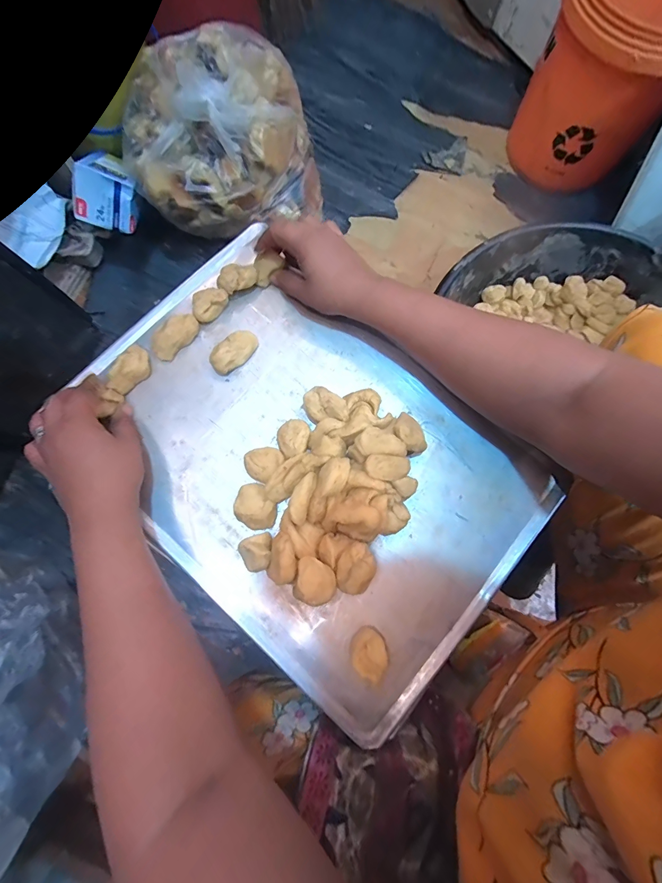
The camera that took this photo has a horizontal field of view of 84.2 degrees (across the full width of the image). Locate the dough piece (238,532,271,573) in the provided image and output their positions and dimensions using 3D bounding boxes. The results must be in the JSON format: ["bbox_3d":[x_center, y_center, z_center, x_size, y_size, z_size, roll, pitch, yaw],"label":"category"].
[{"bbox_3d":[-0.069,0.103,0.337,0.032,0.026,0.031,0,78,1],"label":"dough piece"}]

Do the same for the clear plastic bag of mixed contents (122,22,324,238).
[{"bbox_3d":[-0.195,-0.543,0.687,0.338,0.229,0.222,-17,78,-3],"label":"clear plastic bag of mixed contents"}]

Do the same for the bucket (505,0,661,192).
[{"bbox_3d":[0.558,-0.750,0.746,0.304,0.328,0.324,32,81,7],"label":"bucket"}]

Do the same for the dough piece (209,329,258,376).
[{"bbox_3d":[-0.101,-0.095,0.382,0.026,0.023,0.056,38,81,8],"label":"dough piece"}]

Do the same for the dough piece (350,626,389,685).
[{"bbox_3d":[0.035,0.188,0.322,0.030,0.024,0.040,-17,78,-3],"label":"dough piece"}]

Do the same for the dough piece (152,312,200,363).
[{"bbox_3d":[-0.163,-0.111,0.382,0.024,0.020,0.055,41,82,8],"label":"dough piece"}]

